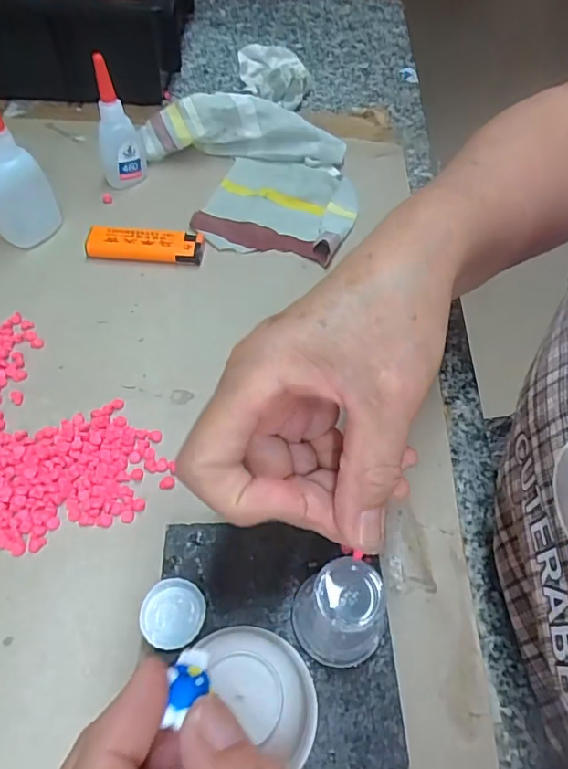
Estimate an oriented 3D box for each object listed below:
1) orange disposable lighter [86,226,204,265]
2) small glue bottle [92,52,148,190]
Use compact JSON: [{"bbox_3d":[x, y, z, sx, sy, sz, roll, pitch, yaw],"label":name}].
[{"bbox_3d":[-0.099,-0.097,0.372,0.081,0.017,0.021,5,54,0],"label":"orange disposable lighter"},{"bbox_3d":[-0.124,-0.192,0.395,0.032,0.090,0.021,-11,56,-12],"label":"small glue bottle"}]

